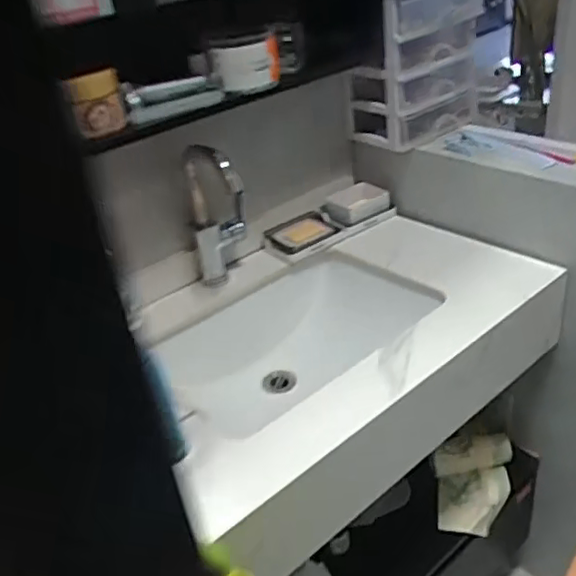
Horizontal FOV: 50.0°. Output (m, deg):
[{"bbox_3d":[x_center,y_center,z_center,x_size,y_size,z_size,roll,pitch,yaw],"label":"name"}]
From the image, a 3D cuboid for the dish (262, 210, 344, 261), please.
[{"bbox_3d":[0.024,-0.110,1.235,0.145,0.031,0.087,-26,35,-27],"label":"dish"}]

